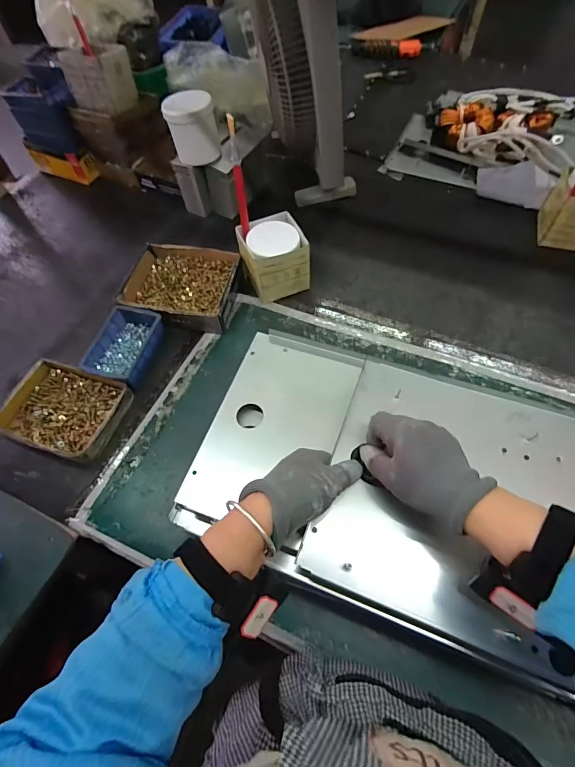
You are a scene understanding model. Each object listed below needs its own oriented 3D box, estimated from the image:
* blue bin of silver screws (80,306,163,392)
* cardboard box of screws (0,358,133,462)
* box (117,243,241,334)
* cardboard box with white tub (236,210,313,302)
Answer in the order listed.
[{"bbox_3d":[-0.287,-0.067,0.672,0.105,0.045,0.147,13,63,11],"label":"blue bin of silver screws"},{"bbox_3d":[-0.372,0.044,0.629,0.188,0.045,0.144,17,63,13],"label":"cardboard box of screws"},{"bbox_3d":[-0.208,-0.195,0.749,0.220,0.048,0.197,4,61,6],"label":"box"},{"bbox_3d":[-0.027,-0.243,0.723,0.115,0.106,0.110,-21,61,-7],"label":"cardboard box with white tub"}]

